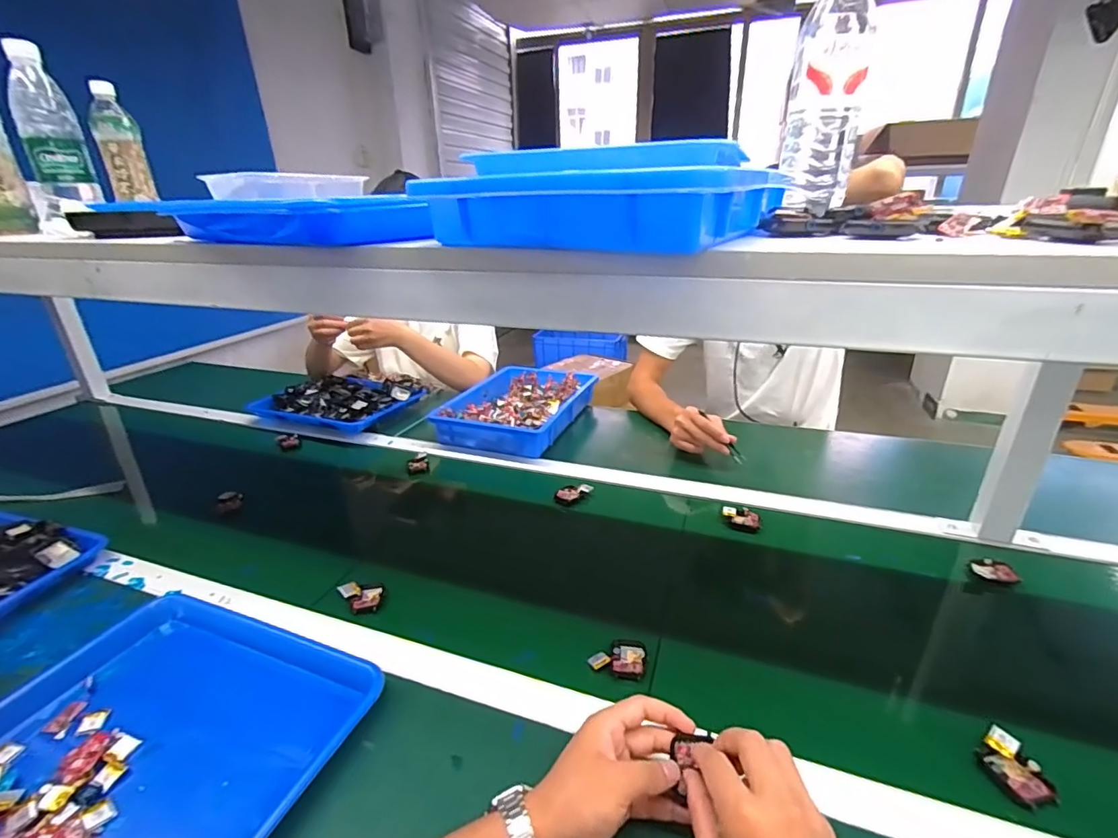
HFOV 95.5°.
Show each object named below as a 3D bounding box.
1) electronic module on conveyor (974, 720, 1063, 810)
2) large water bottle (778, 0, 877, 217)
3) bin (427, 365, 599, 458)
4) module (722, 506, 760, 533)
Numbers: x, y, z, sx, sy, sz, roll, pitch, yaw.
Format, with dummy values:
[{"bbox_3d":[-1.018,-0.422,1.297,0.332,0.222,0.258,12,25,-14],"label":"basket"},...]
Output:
[{"bbox_3d":[0.381,0.292,0.427,0.038,0.018,0.058,-5,25,-7],"label":"electronic module on conveyor"},{"bbox_3d":[0.241,-0.301,0.452,0.061,0.204,0.073,9,27,22],"label":"large water bottle"},{"bbox_3d":[-0.086,-0.031,1.120,0.258,0.062,0.372,9,27,21],"label":"bin"},{"bbox_3d":[0.273,0.151,0.762,0.053,0.026,0.025,10,27,22],"label":"module"}]

